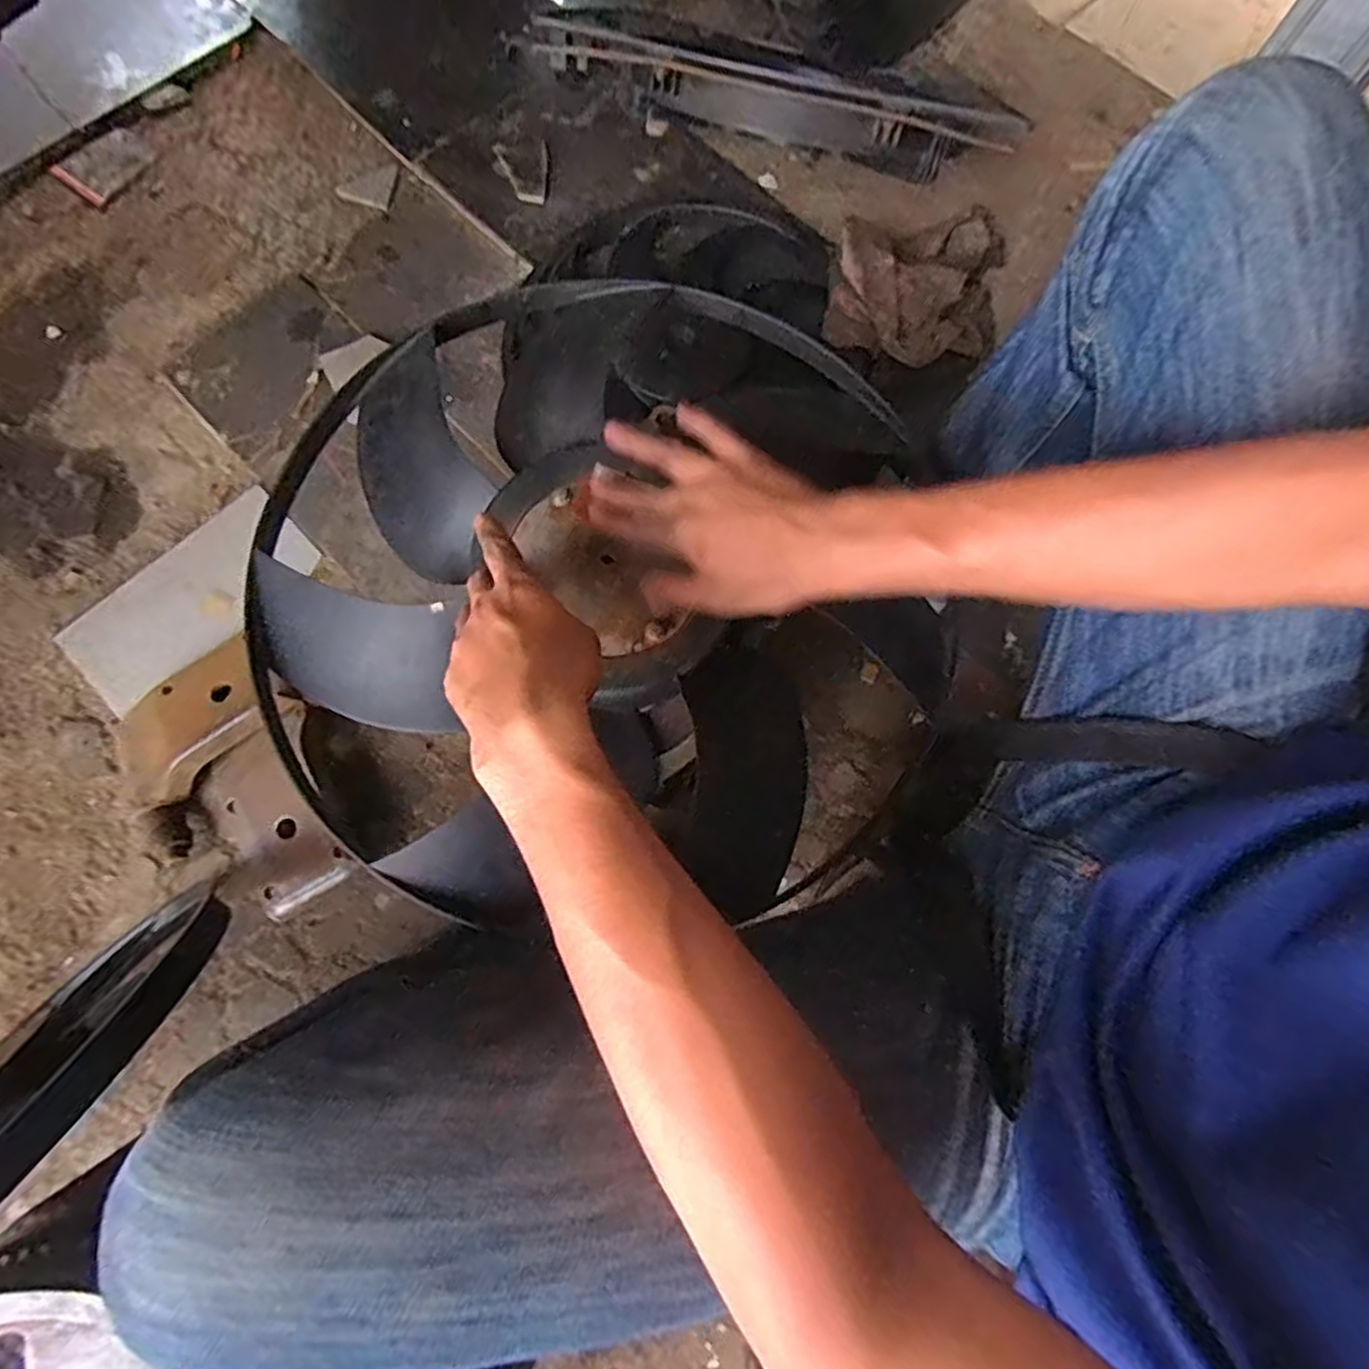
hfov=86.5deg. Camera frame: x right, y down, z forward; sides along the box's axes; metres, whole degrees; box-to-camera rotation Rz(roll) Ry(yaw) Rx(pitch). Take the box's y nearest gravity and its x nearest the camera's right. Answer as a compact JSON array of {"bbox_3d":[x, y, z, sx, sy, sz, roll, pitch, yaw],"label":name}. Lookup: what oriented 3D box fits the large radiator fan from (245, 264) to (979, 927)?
[{"bbox_3d":[-0.049,-0.080,0.491,0.464,0.090,0.450,0,77,0],"label":"large radiator fan"}]

